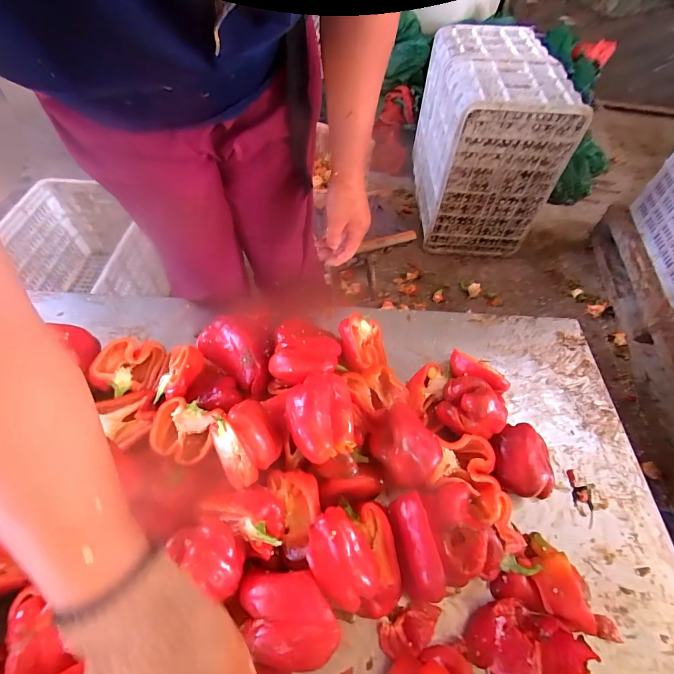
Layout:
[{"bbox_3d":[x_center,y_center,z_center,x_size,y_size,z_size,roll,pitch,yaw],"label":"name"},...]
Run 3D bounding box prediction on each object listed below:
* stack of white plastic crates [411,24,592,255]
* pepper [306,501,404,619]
[{"bbox_3d":[0.506,-0.699,1.342,0.361,0.536,0.583,-1,54,-2],"label":"stack of white plastic crates"},{"bbox_3d":[0.019,0.254,0.420,0.099,0.082,0.106,-10,55,-8],"label":"pepper"}]

